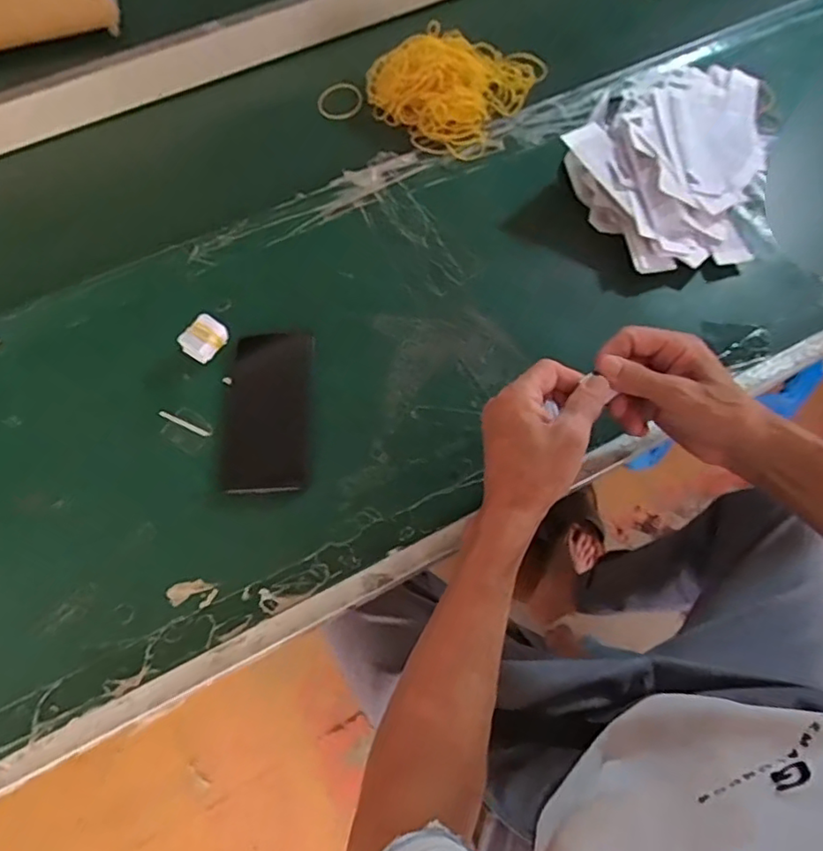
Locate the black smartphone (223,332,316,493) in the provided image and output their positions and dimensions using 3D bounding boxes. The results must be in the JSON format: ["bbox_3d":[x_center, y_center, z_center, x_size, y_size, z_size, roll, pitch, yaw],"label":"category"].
[{"bbox_3d":[-0.133,-0.014,0.559,0.080,0.008,0.160,-2,64,0],"label":"black smartphone"}]

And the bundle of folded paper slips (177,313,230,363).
[{"bbox_3d":[-0.196,-0.082,0.573,0.030,0.024,0.039,36,70,17],"label":"bundle of folded paper slips"}]

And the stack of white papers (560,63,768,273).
[{"bbox_3d":[0.283,-0.303,0.658,0.205,0.047,0.326,18,65,9],"label":"stack of white papers"}]

